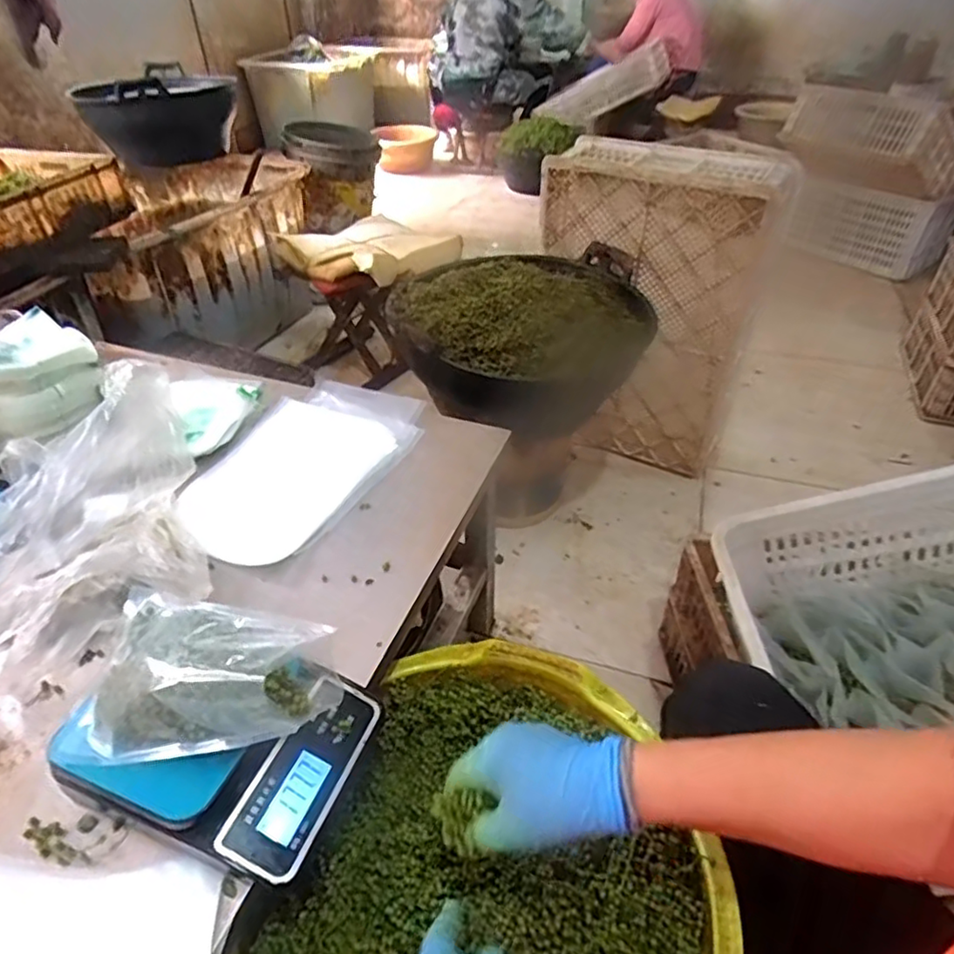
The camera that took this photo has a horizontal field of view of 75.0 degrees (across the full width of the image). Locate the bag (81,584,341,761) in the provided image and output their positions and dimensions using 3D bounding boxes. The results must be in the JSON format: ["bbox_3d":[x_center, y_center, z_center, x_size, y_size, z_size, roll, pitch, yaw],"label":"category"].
[{"bbox_3d":[-0.203,0.140,0.461,0.170,0.085,0.115,6,41,8],"label":"bag"}]

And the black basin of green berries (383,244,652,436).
[{"bbox_3d":[0.081,-0.263,1.129,0.450,0.184,0.418,-6,41,-6],"label":"black basin of green berries"}]

